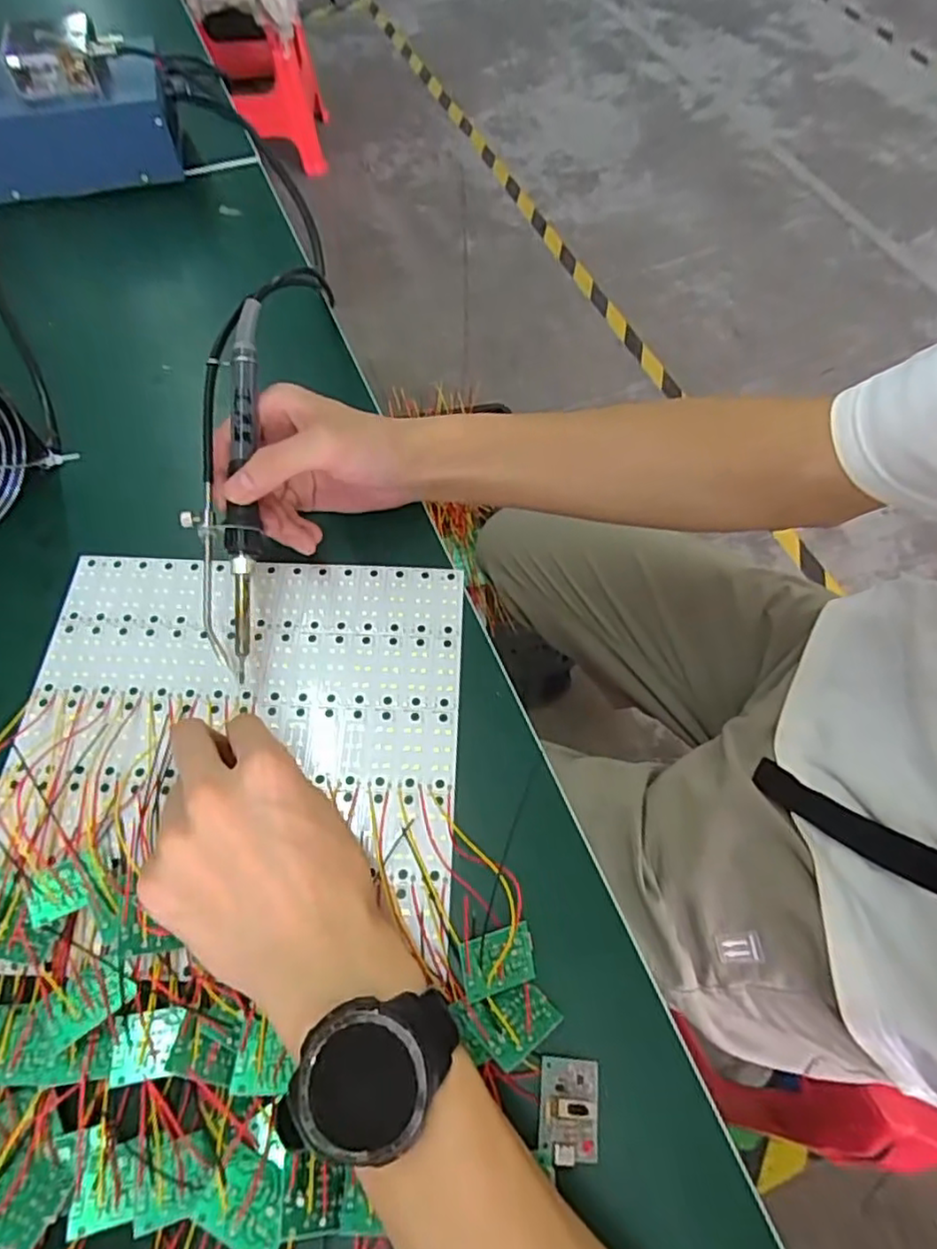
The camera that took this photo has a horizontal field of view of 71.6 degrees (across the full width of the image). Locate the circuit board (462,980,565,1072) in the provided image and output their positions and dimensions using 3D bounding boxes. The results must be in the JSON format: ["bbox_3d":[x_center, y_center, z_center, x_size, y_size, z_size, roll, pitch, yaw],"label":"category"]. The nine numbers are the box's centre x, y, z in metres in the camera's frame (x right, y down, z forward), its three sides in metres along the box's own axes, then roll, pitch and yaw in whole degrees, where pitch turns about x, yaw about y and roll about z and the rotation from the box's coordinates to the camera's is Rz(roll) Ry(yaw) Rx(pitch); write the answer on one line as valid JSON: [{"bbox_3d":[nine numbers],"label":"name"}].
[{"bbox_3d":[0.021,0.173,0.288,0.035,0.005,0.028,-18,42,-33],"label":"circuit board"}]

